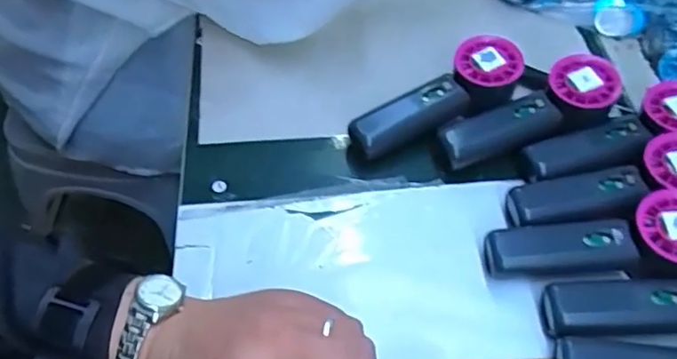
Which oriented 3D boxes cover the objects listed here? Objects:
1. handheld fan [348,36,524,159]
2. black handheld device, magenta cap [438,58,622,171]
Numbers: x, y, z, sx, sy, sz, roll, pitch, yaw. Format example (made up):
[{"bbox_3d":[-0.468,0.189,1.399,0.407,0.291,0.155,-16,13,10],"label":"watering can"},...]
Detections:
[{"bbox_3d":[0.085,-0.061,0.485,0.150,0.051,0.057,-30,61,-18],"label":"handheld fan"},{"bbox_3d":[0.157,-0.050,0.478,0.151,0.052,0.053,-21,58,-15],"label":"black handheld device, magenta cap"}]

